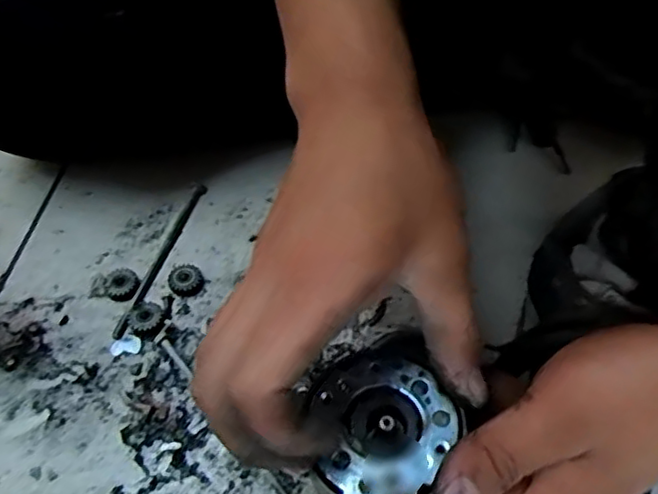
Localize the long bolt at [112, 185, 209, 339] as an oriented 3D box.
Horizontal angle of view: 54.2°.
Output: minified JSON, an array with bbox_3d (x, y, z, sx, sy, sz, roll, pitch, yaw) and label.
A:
[{"bbox_3d":[-0.109,0.006,0.423,0.008,0.005,0.126,14,55,11],"label":"long bolt"}]

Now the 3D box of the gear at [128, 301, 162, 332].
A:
[{"bbox_3d":[-0.112,0.042,0.392,0.019,0.007,0.019,0,53,1],"label":"gear"}]

